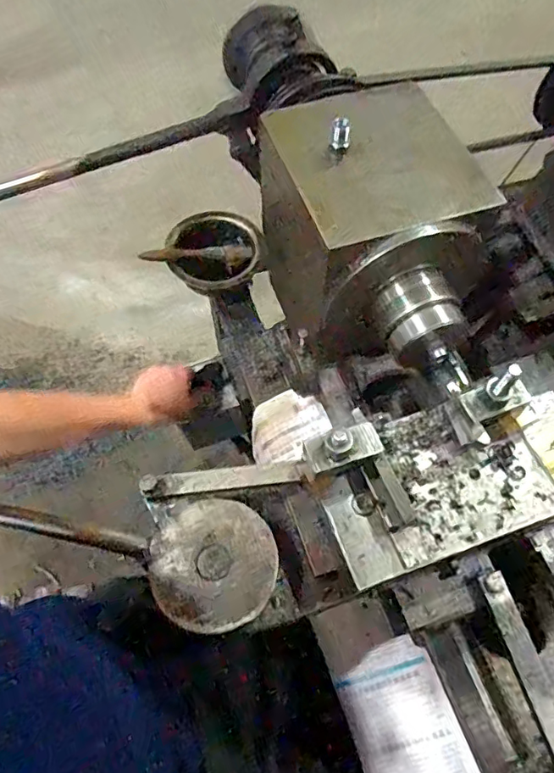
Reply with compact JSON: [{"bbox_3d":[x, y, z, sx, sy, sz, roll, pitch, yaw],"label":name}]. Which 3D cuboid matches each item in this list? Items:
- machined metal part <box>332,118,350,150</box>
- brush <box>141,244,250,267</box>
[{"bbox_3d":[0.051,-0.201,0.415,0.014,0.025,0.006,9,39,6],"label":"machined metal part"},{"bbox_3d":[-0.108,-0.178,0.701,0.144,0.025,0.033,-7,62,-5],"label":"brush"}]

